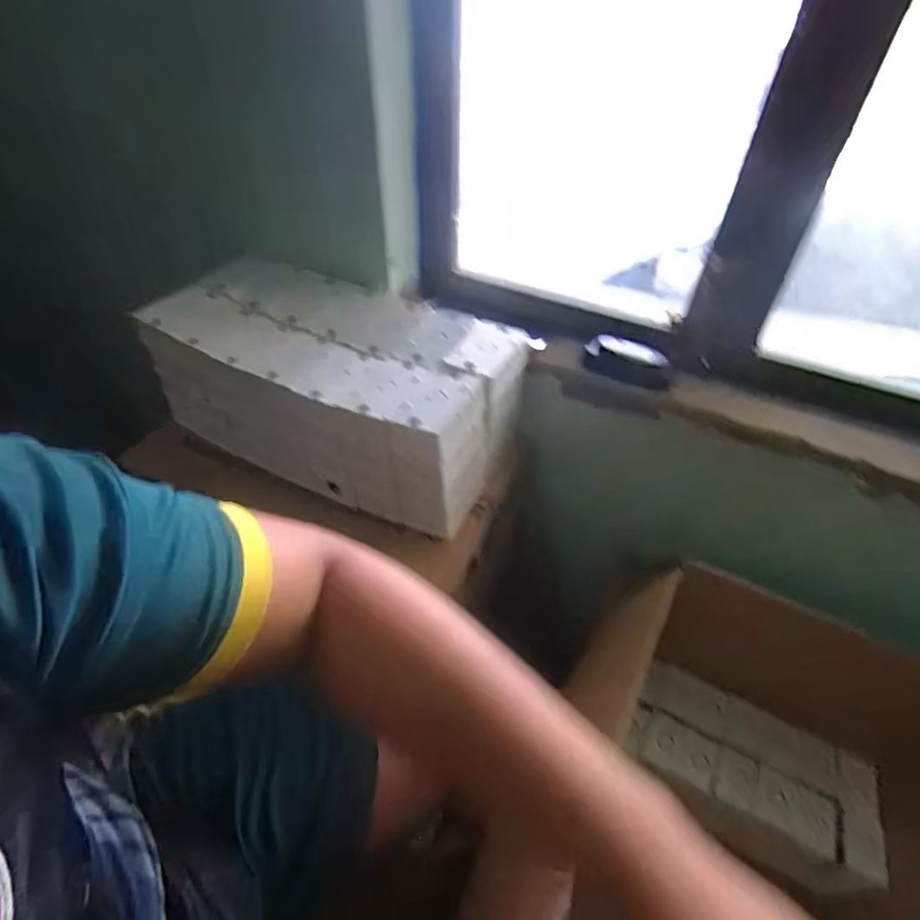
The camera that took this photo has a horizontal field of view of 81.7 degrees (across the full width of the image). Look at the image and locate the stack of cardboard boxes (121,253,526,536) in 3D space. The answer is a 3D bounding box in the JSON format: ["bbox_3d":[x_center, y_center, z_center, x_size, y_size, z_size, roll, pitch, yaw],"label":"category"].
[{"bbox_3d":[-0.171,-0.102,0.704,0.458,0.157,0.230,20,49,20],"label":"stack of cardboard boxes"}]

